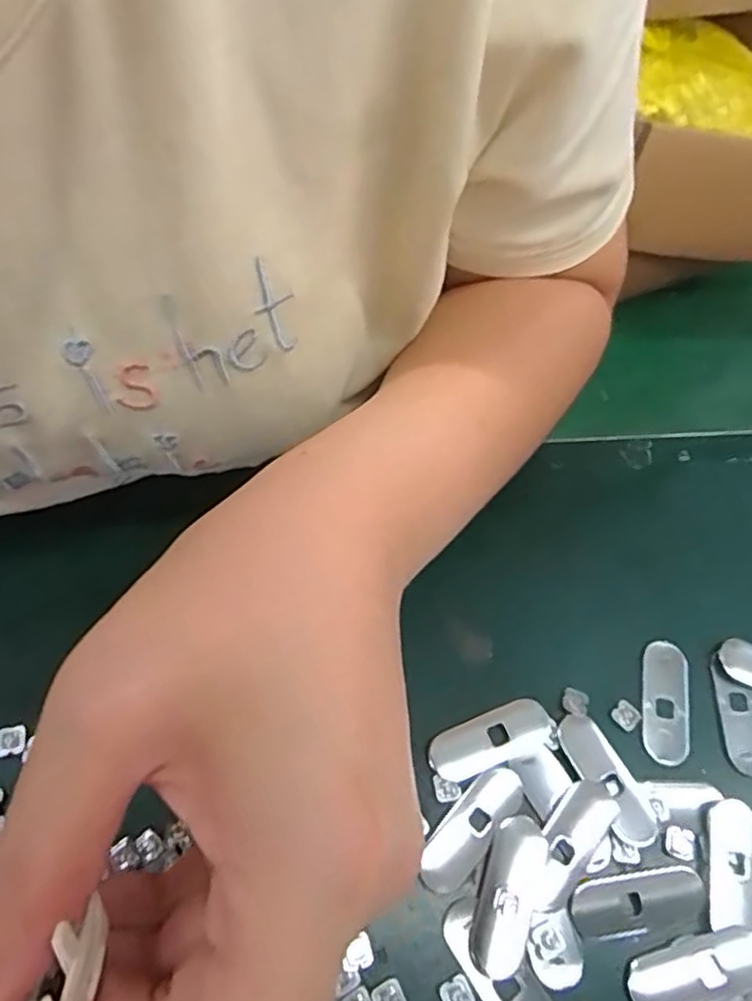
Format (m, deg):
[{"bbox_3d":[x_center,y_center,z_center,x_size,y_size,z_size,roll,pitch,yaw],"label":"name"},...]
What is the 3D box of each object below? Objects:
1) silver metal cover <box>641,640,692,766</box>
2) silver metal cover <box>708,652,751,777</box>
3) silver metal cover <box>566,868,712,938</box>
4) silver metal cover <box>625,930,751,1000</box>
[{"bbox_3d":[0.122,0.083,0.278,0.020,0.004,0.050,13,62,0],"label":"silver metal cover"},{"bbox_3d":[0.153,0.089,0.279,0.019,0.005,0.047,5,63,-4],"label":"silver metal cover"},{"bbox_3d":[0.095,0.145,0.241,0.048,0.005,0.018,-5,64,-9],"label":"silver metal cover"},{"bbox_3d":[0.112,0.163,0.231,0.049,0.010,0.019,-12,65,-12],"label":"silver metal cover"}]

